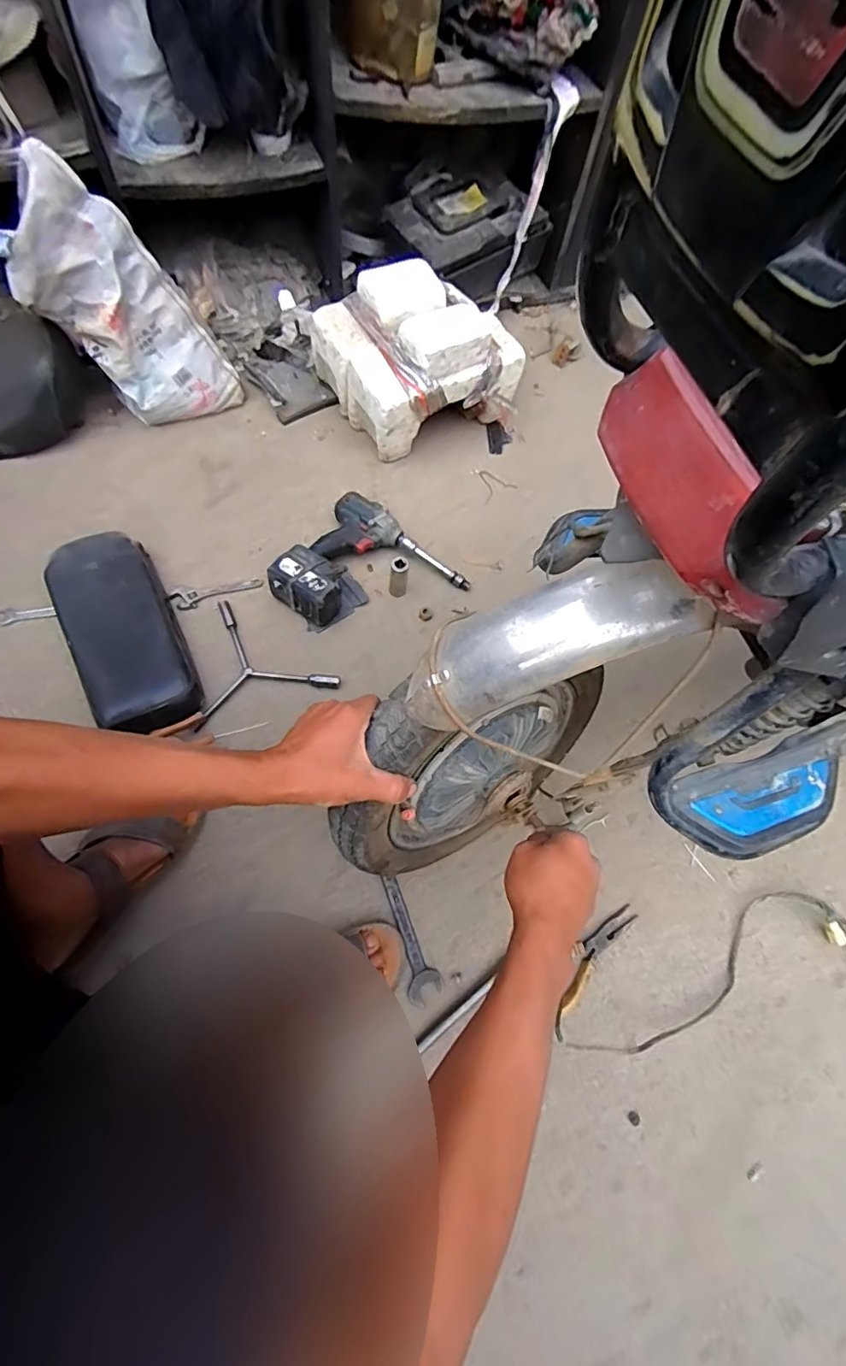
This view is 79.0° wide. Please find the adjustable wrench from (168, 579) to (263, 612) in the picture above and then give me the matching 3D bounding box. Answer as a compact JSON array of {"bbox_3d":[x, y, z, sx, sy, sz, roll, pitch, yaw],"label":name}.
[{"bbox_3d":[-0.342,-0.155,0.849,0.144,0.006,0.040,-22,84,-12],"label":"adjustable wrench"}]

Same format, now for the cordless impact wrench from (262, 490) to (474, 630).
[{"bbox_3d":[-0.090,-0.183,0.846,0.253,0.070,0.239,34,67,8],"label":"cordless impact wrench"}]

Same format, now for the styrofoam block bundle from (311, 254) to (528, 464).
[{"bbox_3d":[-0.012,-0.624,1.003,0.316,0.208,0.281,-30,72,-16],"label":"styrofoam block bundle"}]

